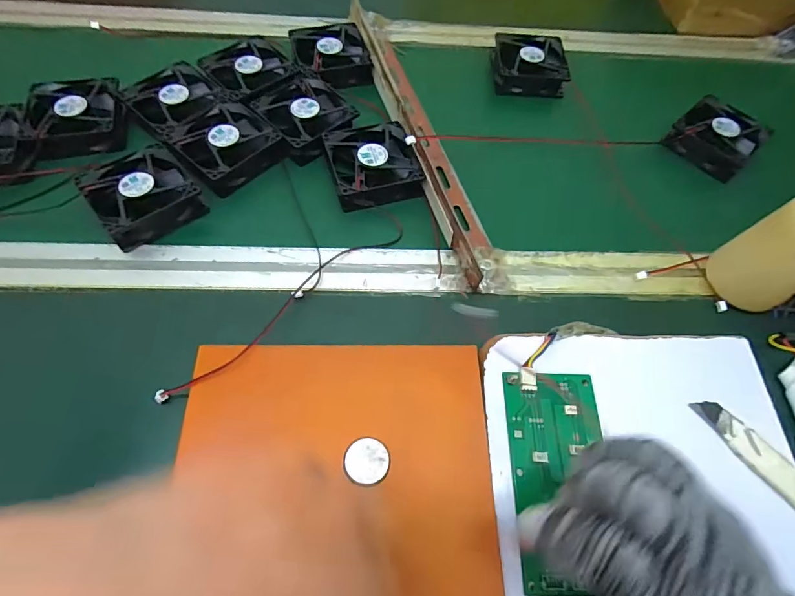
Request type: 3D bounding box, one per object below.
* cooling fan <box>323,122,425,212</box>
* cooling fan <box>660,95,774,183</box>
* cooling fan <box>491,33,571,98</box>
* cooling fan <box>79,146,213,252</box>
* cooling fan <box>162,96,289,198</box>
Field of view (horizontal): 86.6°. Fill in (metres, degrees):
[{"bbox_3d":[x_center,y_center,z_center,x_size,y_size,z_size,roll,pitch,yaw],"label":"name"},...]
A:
[{"bbox_3d":[-0.022,-0.129,0.404,0.082,0.021,0.085,-13,61,-10],"label":"cooling fan"},{"bbox_3d":[0.345,-0.174,0.455,0.077,0.029,0.078,-37,67,-21],"label":"cooling fan"},{"bbox_3d":[0.154,-0.274,0.497,0.081,0.032,0.077,3,59,0],"label":"cooling fan"},{"bbox_3d":[-0.225,-0.093,0.376,0.078,0.030,0.084,-34,66,-20],"label":"cooling fan"},{"bbox_3d":[-0.165,-0.146,0.405,0.087,0.023,0.085,36,64,18],"label":"cooling fan"}]

